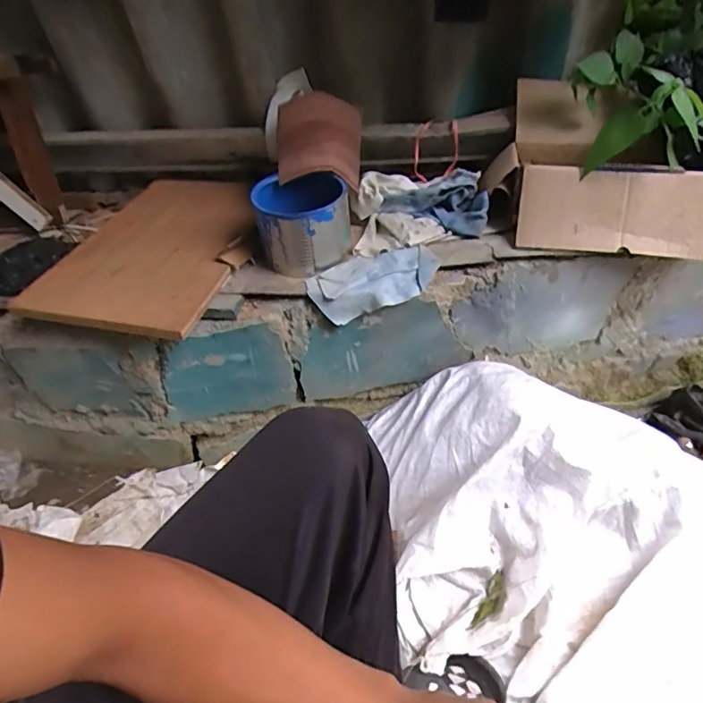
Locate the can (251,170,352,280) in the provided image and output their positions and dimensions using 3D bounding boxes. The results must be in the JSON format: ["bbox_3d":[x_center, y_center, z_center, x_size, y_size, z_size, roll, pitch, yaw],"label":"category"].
[{"bbox_3d":[-0.080,-0.223,0.850,0.148,0.120,0.148,-4,44,4],"label":"can"}]

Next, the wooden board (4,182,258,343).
[{"bbox_3d":[-0.336,-0.195,0.899,0.291,0.032,0.457,9,45,9],"label":"wooden board"}]

